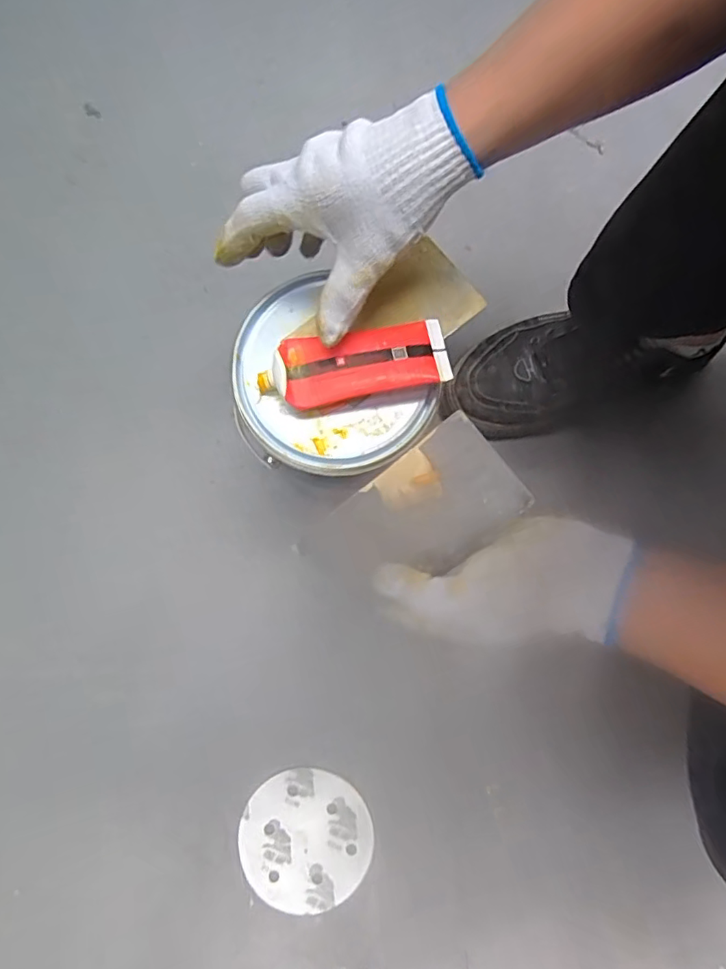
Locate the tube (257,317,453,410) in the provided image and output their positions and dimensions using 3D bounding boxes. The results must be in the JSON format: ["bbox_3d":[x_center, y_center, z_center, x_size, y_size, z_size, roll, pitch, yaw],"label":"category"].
[{"bbox_3d":[-0.007,-0.086,0.390,0.131,0.016,0.048,-10,81,-2],"label":"tube"}]

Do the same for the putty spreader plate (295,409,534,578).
[{"bbox_3d":[0.032,0.024,0.342,0.129,0.008,0.073,-39,102,14],"label":"putty spreader plate"}]

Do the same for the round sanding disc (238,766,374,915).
[{"bbox_3d":[-0.052,0.320,0.500,0.115,0.007,0.115,0,80,-1],"label":"round sanding disc"}]

